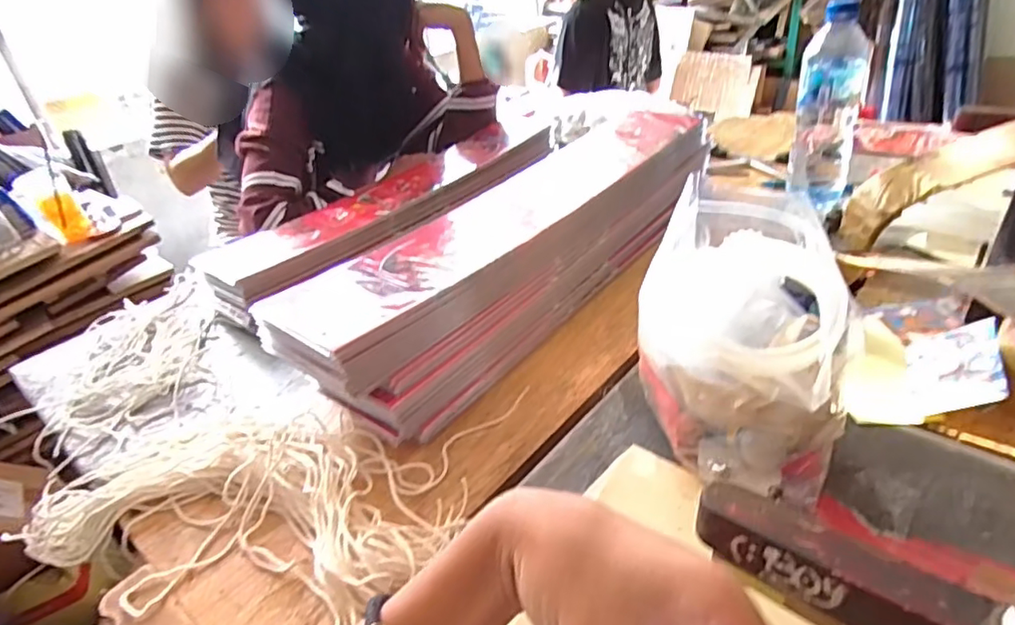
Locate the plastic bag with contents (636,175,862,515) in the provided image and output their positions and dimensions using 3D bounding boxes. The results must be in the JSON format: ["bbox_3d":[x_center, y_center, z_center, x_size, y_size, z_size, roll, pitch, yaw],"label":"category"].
[{"bbox_3d":[0.160,0.018,0.388,0.123,0.154,0.152,14,39,29],"label":"plastic bag with contents"}]

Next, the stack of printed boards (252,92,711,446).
[{"bbox_3d":[0.027,-0.075,0.601,0.139,0.101,0.549,19,42,35],"label":"stack of printed boards"}]

